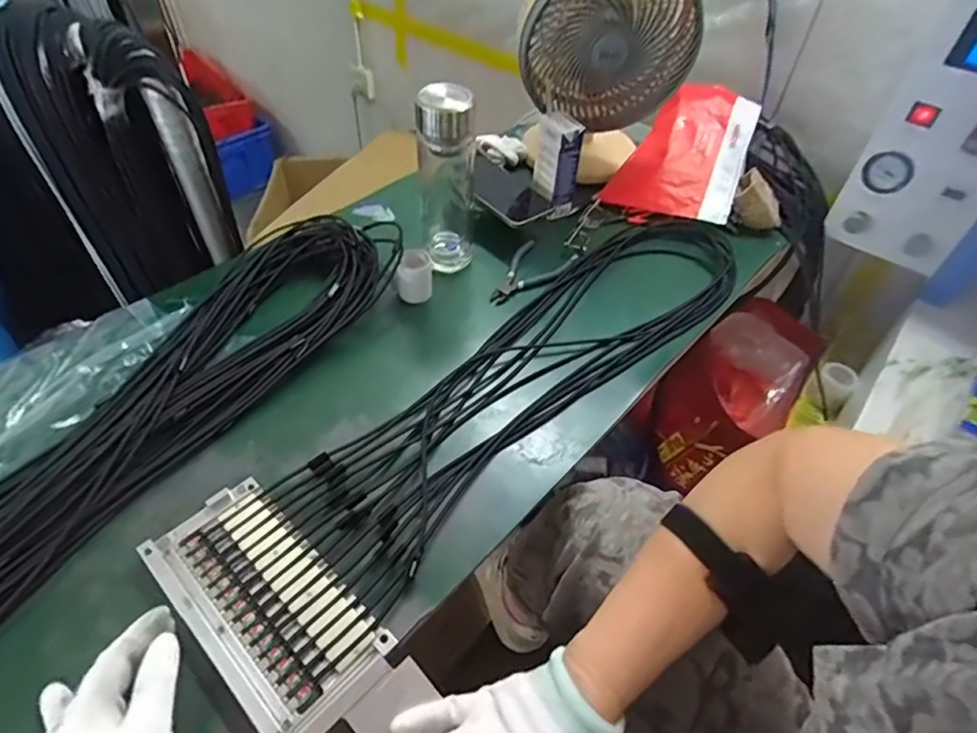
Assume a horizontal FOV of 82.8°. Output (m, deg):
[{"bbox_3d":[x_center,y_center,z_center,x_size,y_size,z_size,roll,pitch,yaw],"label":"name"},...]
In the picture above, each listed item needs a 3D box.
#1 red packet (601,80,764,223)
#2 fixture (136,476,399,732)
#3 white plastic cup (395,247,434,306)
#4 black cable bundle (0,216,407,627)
[{"bbox_3d":[0.285,-0.322,0.812,0.172,0.020,0.215,16,77,20],"label":"red packet"},{"bbox_3d":[-0.174,0.175,0.425,0.193,0.012,0.097,36,55,26],"label":"fixture"},{"bbox_3d":[-0.088,-0.107,0.665,0.040,0.051,0.038,2,48,-2],"label":"white plastic cup"},{"bbox_3d":[-0.363,0.057,0.499,0.198,0.049,0.752,28,52,20],"label":"black cable bundle"}]

